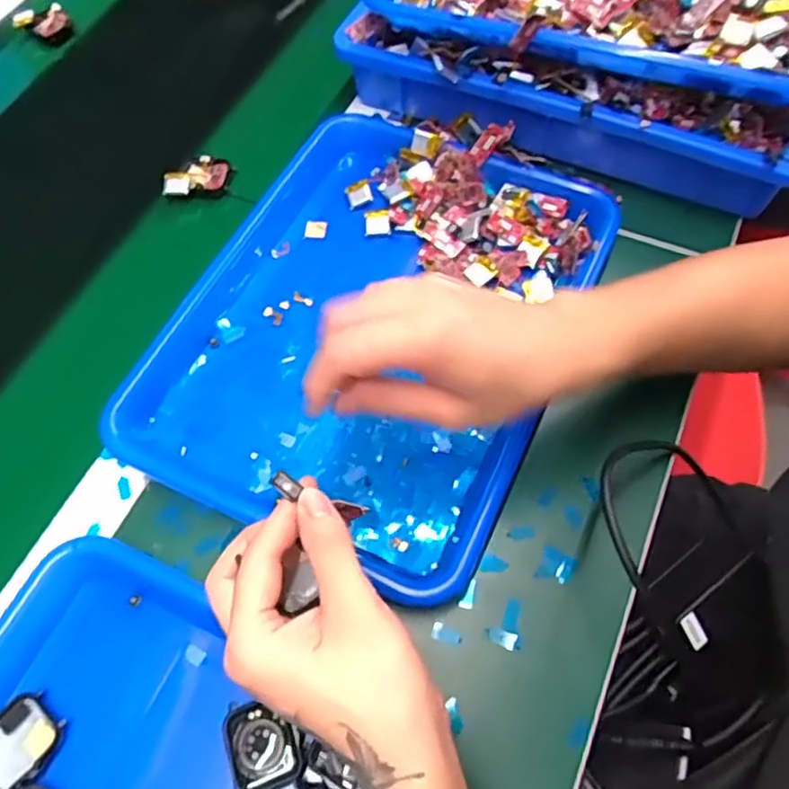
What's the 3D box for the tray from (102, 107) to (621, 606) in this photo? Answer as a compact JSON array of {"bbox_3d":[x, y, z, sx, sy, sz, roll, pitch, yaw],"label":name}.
[{"bbox_3d":[-0.013,-0.070,0.459,0.271,0.040,0.362,22,65,14],"label":"tray"}]

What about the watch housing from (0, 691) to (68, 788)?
[{"bbox_3d":[-0.202,0.187,0.344,0.041,0.010,0.045,34,70,17],"label":"watch housing"}]

